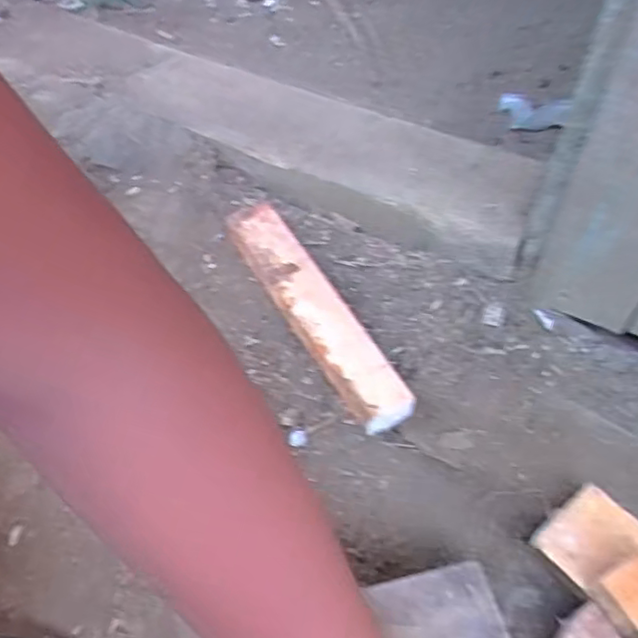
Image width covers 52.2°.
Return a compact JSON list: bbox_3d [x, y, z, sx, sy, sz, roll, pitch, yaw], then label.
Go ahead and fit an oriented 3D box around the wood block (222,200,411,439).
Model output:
[{"bbox_3d":[-0.007,-0.008,0.613,0.051,0.033,0.276,-26,56,-17],"label":"wood block"}]

